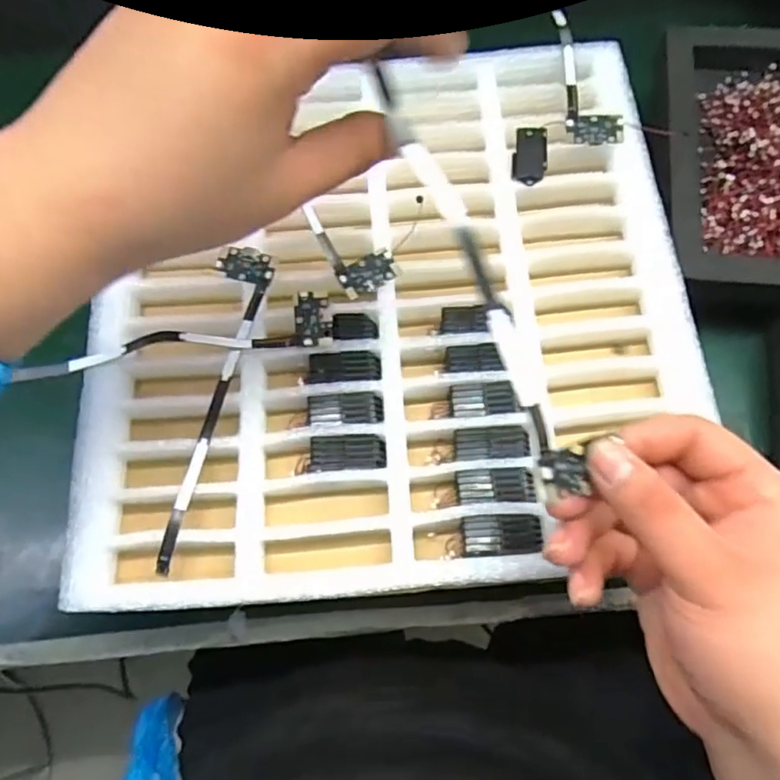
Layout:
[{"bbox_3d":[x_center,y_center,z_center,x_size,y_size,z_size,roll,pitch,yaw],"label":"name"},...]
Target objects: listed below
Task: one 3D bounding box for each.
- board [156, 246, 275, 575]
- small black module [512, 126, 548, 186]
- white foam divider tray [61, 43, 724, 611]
[{"bbox_3d":[-0.103,0.002,0.331,0.031,0.008,0.184,12,70,6],"label":"board"},{"bbox_3d":[0.087,-0.146,0.377,0.021,0.005,0.041,2,69,2],"label":"small black module"},{"bbox_3d":[-0.001,-0.056,0.370,0.335,0.045,0.341,-4,69,0],"label":"white foam divider tray"}]

